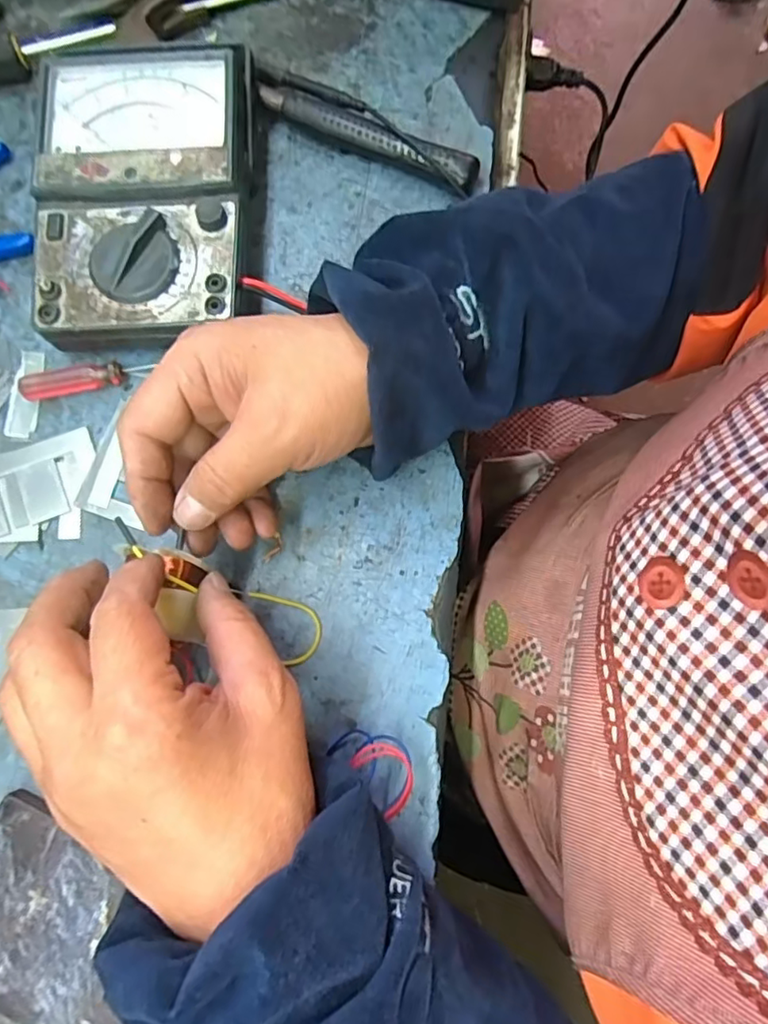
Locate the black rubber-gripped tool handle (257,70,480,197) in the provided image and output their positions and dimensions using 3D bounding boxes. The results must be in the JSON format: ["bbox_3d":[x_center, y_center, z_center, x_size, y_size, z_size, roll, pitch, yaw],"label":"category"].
[{"bbox_3d":[-0.016,-0.236,0.365,0.156,0.019,0.029,31,80,8],"label":"black rubber-gripped tool handle"}]

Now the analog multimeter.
[{"bbox_3d":[-0.134,-0.182,0.341,0.116,0.050,0.188,-2,77,1],"label":"analog multimeter"}]

